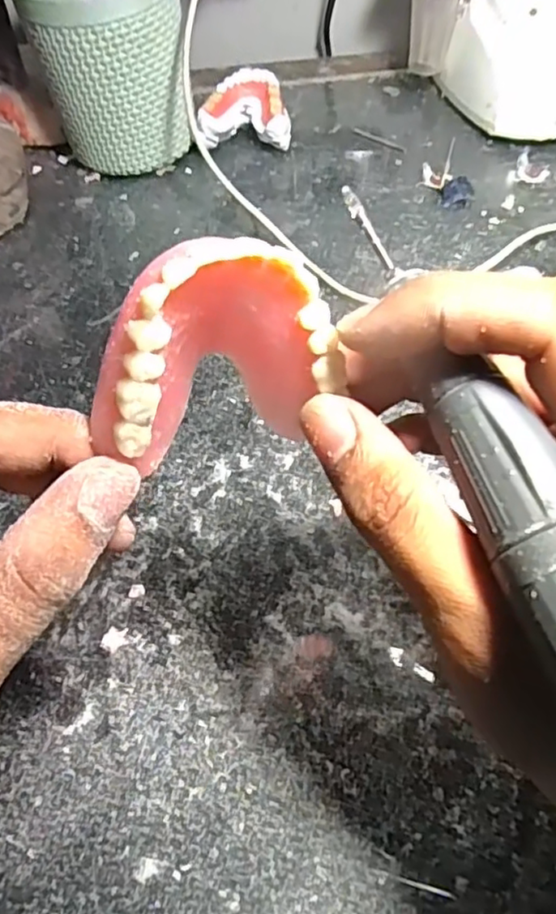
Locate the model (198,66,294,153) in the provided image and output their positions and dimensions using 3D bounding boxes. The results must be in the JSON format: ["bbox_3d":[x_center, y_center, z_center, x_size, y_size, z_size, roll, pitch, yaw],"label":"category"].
[{"bbox_3d":[-0.024,-0.235,0.440,0.064,0.035,0.055,-2,56,3],"label":"model"}]

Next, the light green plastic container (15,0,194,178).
[{"bbox_3d":[-0.106,-0.249,0.399,0.089,0.125,0.083,-22,58,-10],"label":"light green plastic container"}]

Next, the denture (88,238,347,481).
[{"bbox_3d":[-0.014,-0.023,0.150,0.054,0.053,0.020,-8,33,-31],"label":"denture"}]

